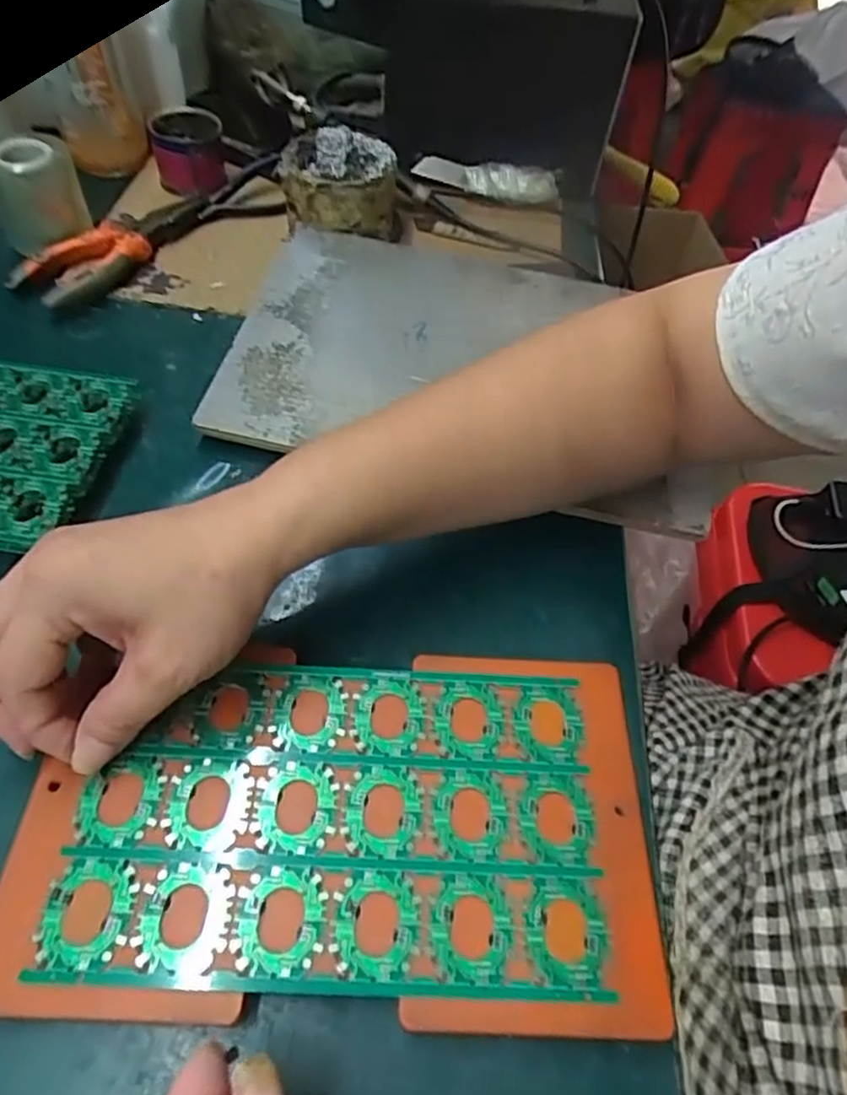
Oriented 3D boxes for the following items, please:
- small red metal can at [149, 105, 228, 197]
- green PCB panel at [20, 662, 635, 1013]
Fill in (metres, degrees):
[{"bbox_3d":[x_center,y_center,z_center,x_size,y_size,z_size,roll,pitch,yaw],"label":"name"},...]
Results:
[{"bbox_3d":[-0.192,-0.330,0.554,0.050,0.048,0.061,-2,51,-7],"label":"small red metal can"},{"bbox_3d":[-0.033,0.103,0.265,0.196,0.004,0.119,3,53,-2],"label":"green PCB panel"}]

